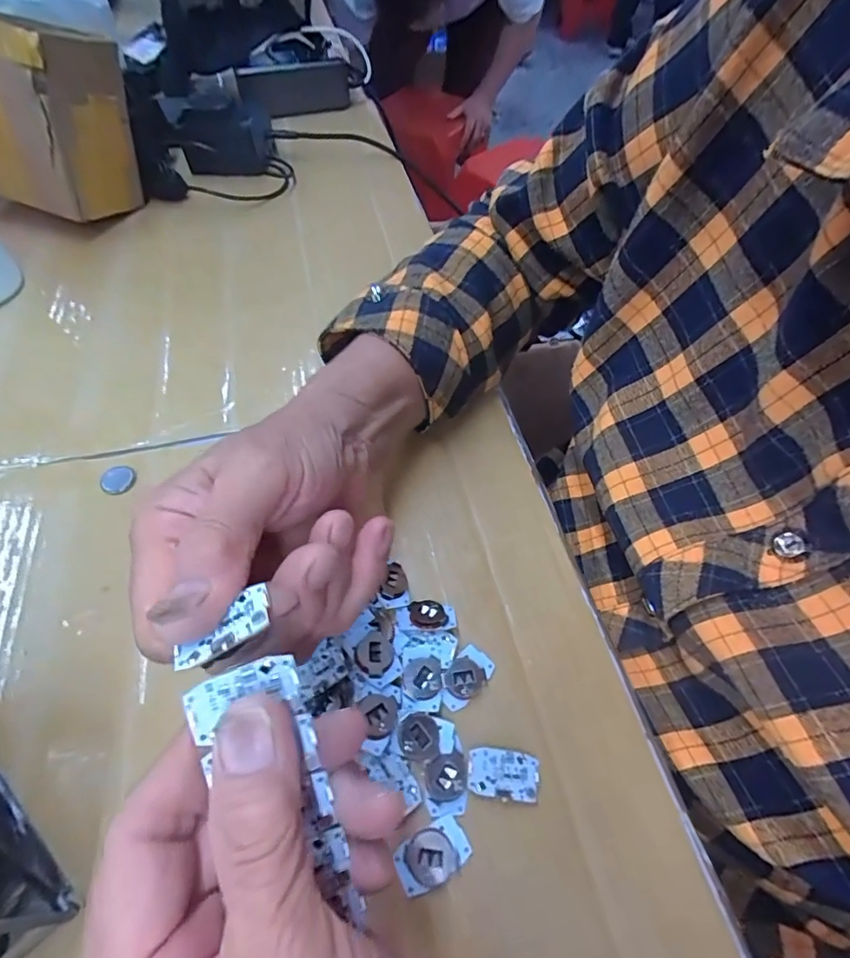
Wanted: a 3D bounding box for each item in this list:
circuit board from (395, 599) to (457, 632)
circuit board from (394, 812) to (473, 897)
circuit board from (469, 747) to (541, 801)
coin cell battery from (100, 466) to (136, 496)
[{"bbox_3d":[0.001,0.070,0.250,0.029,0.006,0.018,-6,42,-1],"label":"circuit board"},{"bbox_3d":[0.003,0.150,0.195,0.029,0.004,0.019,-22,59,-16],"label":"circuit board"},{"bbox_3d":[0.034,0.127,0.211,0.030,0.004,0.018,6,56,2],"label":"circuit board"},{"bbox_3d":[-0.186,0.000,0.296,0.019,0.004,0.019,15,57,8],"label":"coin cell battery"}]

